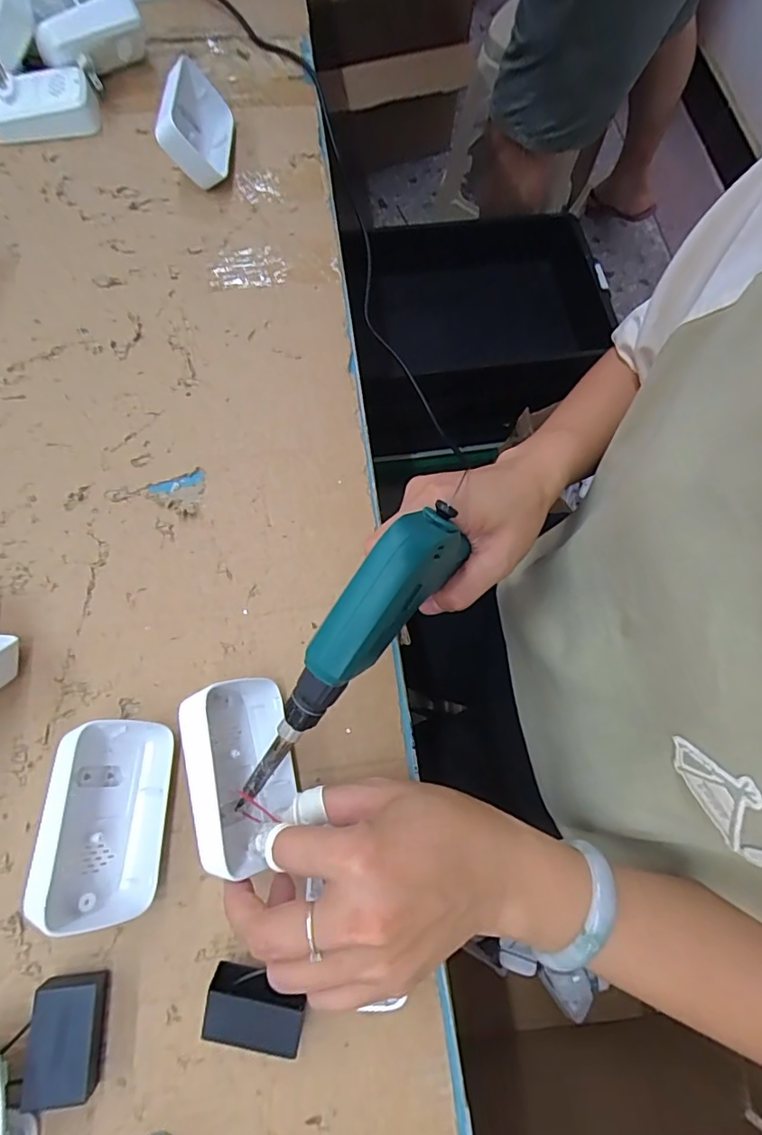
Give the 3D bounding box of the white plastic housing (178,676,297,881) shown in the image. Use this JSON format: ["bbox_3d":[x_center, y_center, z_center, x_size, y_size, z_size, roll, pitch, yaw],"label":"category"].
[{"bbox_3d":[-0.077,0.111,0.289,0.050,0.049,0.096,-12,72,-6],"label":"white plastic housing"}]

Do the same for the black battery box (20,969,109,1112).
[{"bbox_3d":[-0.155,0.233,0.259,0.032,0.021,0.048,0,71,-2],"label":"black battery box"}]

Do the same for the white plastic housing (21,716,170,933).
[{"bbox_3d":[-0.149,0.134,0.281,0.052,0.045,0.099,1,71,-1],"label":"white plastic housing"}]

